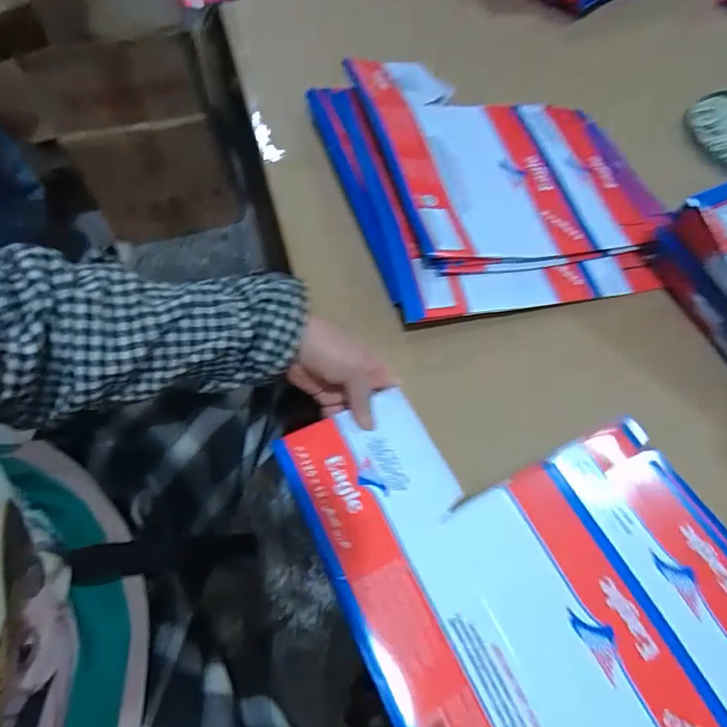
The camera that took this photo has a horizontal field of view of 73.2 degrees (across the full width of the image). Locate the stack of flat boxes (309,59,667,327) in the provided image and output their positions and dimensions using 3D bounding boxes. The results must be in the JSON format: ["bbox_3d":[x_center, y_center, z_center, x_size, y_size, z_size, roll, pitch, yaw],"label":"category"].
[{"bbox_3d":[0.149,-0.236,0.565,0.363,0.060,0.387,-12,63,-6],"label":"stack of flat boxes"}]

